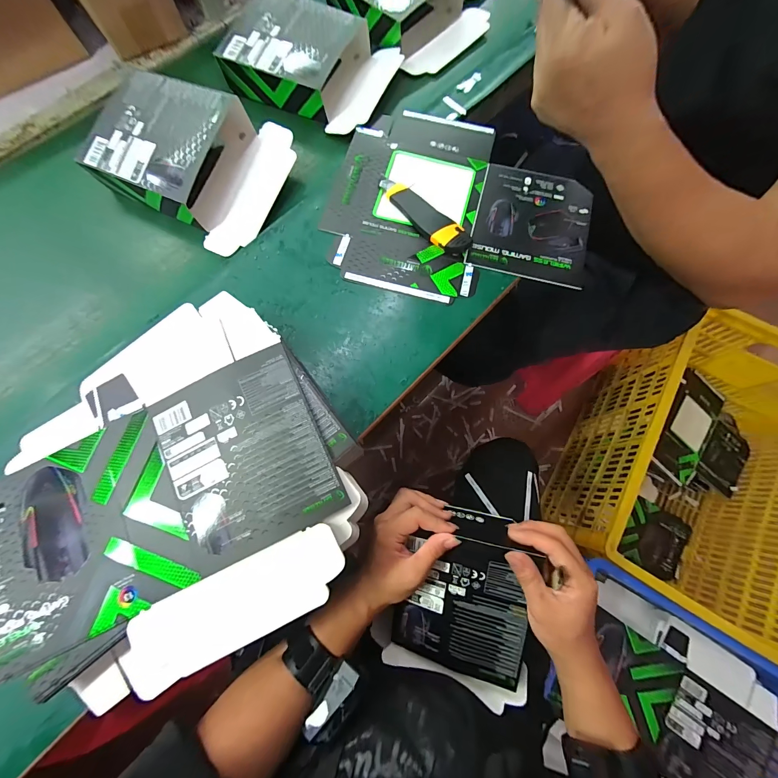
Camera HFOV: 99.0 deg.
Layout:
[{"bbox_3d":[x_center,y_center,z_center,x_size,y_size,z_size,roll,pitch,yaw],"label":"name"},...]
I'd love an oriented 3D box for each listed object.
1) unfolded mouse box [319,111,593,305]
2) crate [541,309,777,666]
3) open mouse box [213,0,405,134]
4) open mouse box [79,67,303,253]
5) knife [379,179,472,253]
[{"bbox_3d":[0.099,-0.263,0.470,0.357,0.015,0.303,13,75,5],"label":"unfolded mouse box"},{"bbox_3d":[0.796,0.210,0.871,0.488,0.420,0.678,28,77,9],"label":"crate"},{"bbox_3d":[-0.118,-0.526,0.523,0.246,0.057,0.187,25,76,8],"label":"open mouse box"},{"bbox_3d":[-0.277,-0.322,0.459,0.251,0.076,0.193,23,76,8],"label":"open mouse box"},{"bbox_3d":[0.046,-0.242,0.460,0.040,0.015,0.156,-42,77,-10],"label":"knife"}]

